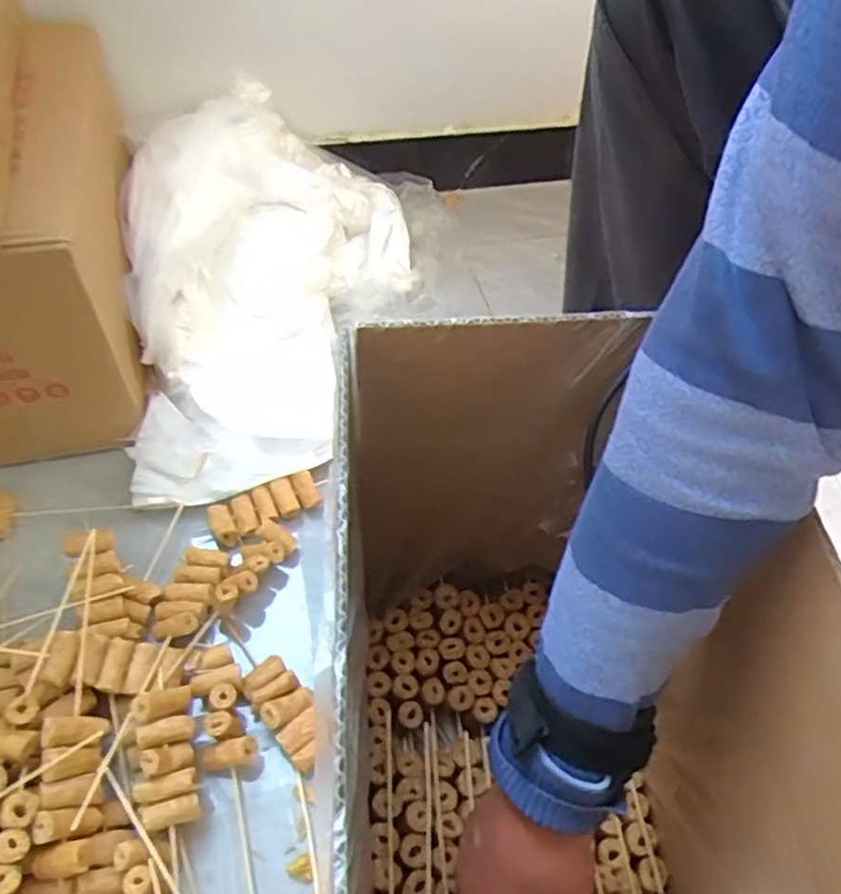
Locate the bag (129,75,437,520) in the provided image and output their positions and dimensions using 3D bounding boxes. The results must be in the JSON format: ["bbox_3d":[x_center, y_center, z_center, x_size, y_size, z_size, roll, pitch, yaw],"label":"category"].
[{"bbox_3d":[-0.144,-0.181,0.735,0.277,0.176,0.505,9,53,1],"label":"bag"}]

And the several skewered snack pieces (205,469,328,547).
[{"bbox_3d":[-0.138,0.053,0.645,0.103,0.014,0.039,-20,58,-19],"label":"several skewered snack pieces"}]

